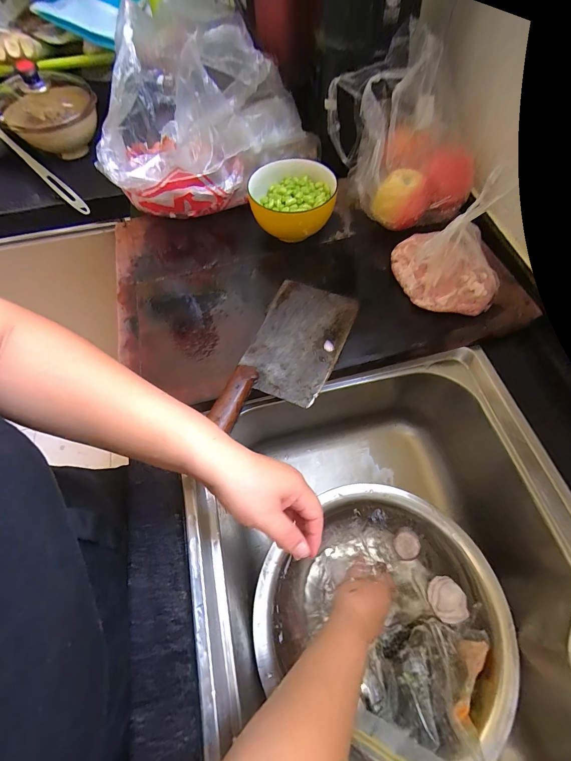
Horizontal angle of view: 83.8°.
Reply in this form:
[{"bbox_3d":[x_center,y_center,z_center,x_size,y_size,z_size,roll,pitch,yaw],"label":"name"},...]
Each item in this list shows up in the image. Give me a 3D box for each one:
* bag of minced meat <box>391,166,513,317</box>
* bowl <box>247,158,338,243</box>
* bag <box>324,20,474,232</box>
[{"bbox_3d":[0.223,-0.170,0.421,0.147,0.103,0.118,20,66,12],"label":"bag of minced meat"},{"bbox_3d":[0.012,-0.271,0.504,0.125,0.083,0.123,-1,64,2],"label":"bowl"},{"bbox_3d":[0.193,-0.379,0.491,0.187,0.153,0.235,-16,64,-6],"label":"bag"}]

